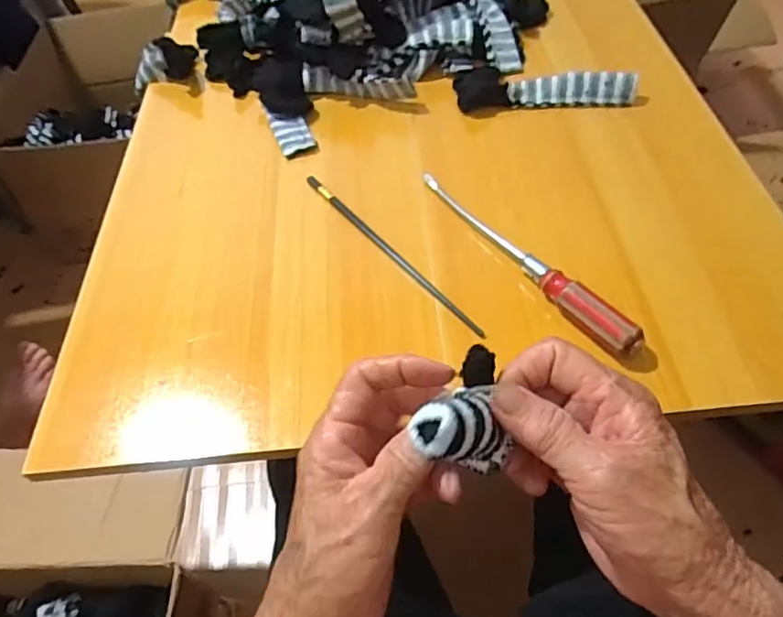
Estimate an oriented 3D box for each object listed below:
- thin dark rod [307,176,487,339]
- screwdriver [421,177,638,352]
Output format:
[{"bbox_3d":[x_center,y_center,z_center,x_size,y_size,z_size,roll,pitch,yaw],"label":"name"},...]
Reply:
[{"bbox_3d":[-0.004,-0.051,0.498,0.009,0.006,0.235,-34,57,-19],"label":"thin dark rod"},{"bbox_3d":[0.096,-0.046,0.469,0.023,0.023,0.244,-32,57,-18],"label":"screwdriver"}]

